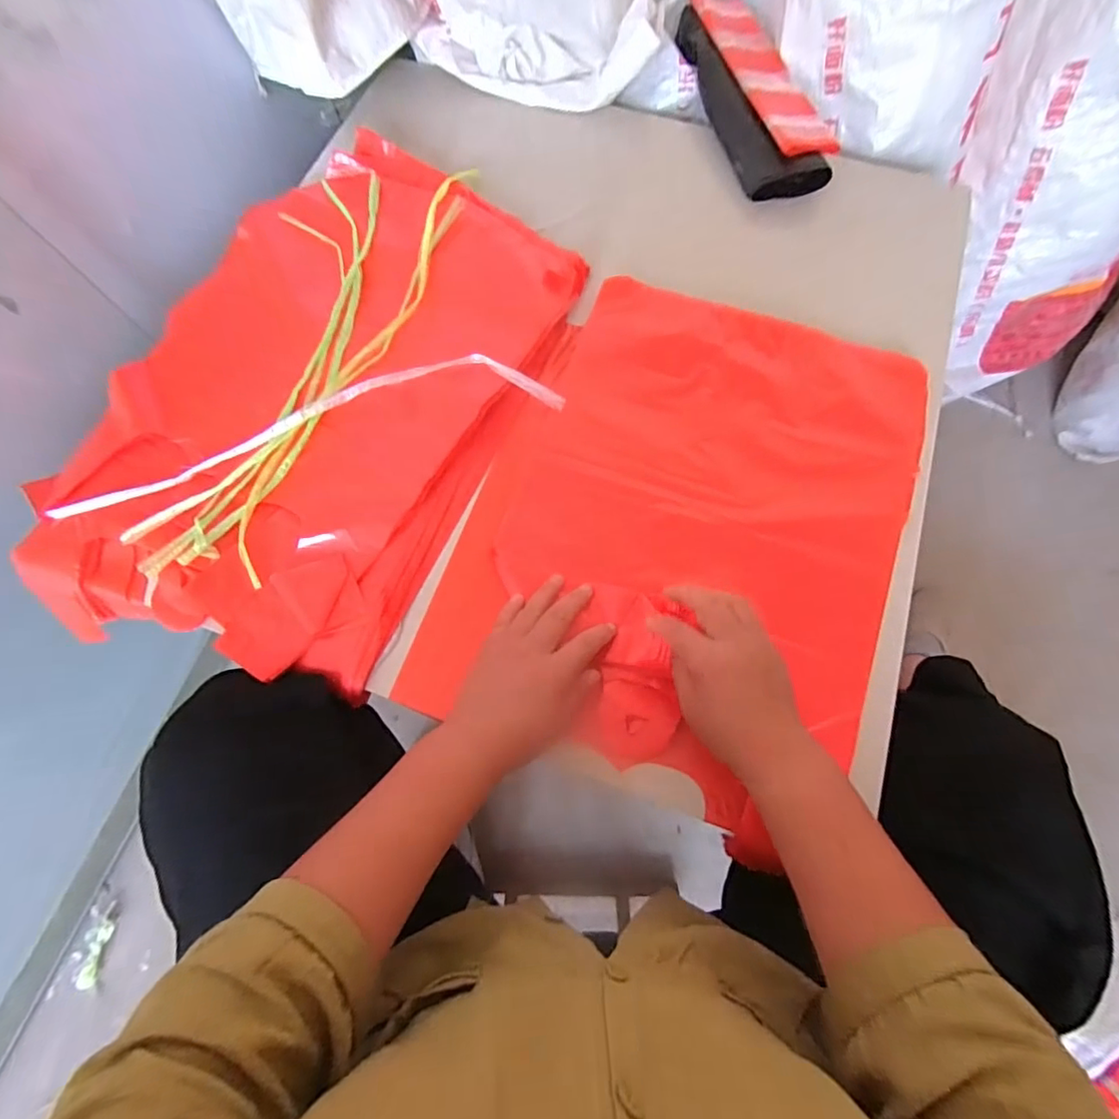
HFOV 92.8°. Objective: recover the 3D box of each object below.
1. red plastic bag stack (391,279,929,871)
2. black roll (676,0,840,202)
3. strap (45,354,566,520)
[{"bbox_3d":[0.128,-0.037,0.506,0.386,0.031,0.490,21,74,6],"label":"red plastic bag stack"},{"bbox_3d":[0.234,-0.572,0.653,0.117,0.042,0.309,-18,71,-5],"label":"black roll"},{"bbox_3d":[-0.240,-0.133,0.519,0.488,0.016,0.068,-15,73,-5],"label":"strap"}]

